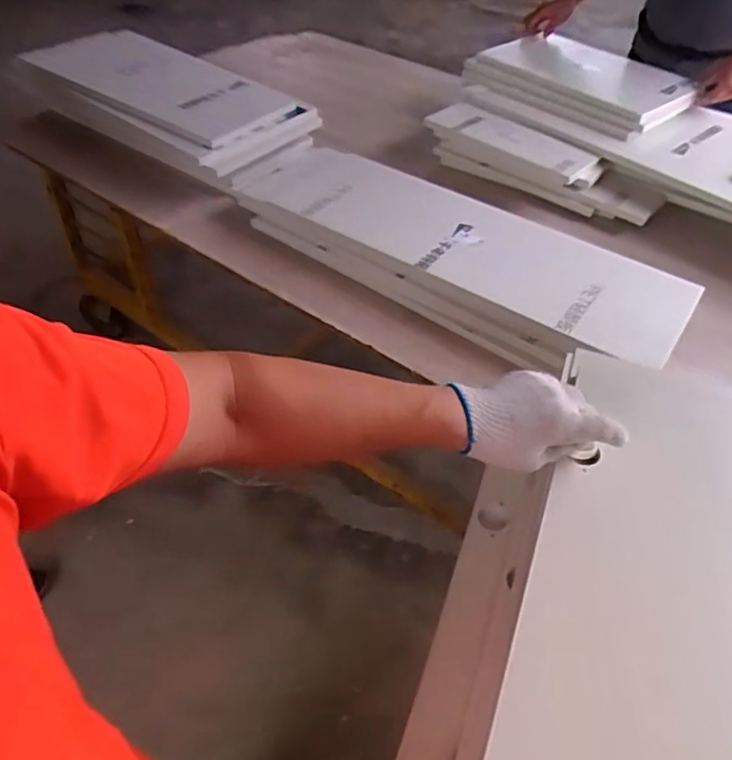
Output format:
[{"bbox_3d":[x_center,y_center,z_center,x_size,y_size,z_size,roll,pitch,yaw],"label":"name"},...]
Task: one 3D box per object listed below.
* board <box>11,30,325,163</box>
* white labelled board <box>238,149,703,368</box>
[{"bbox_3d":[-0.517,-0.753,1.510,0.780,0.053,0.326,34,54,26],"label":"board"},{"bbox_3d":[0.147,-0.296,1.191,0.931,0.045,0.282,29,52,23],"label":"white labelled board"}]

